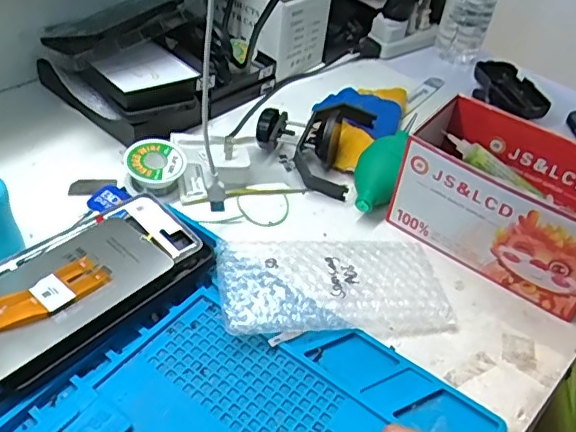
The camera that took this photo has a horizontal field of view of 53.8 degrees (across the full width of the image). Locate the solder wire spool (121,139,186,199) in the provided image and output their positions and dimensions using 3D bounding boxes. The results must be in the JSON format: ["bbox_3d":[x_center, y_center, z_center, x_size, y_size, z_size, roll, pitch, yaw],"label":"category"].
[{"bbox_3d":[-0.119,-0.042,0.509,0.052,0.029,0.052,4,42,-4],"label":"solder wire spool"}]

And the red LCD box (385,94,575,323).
[{"bbox_3d":[0.183,-0.016,0.471,0.169,0.090,0.103,30,46,24],"label":"red LCD box"}]

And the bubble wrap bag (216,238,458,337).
[{"bbox_3d":[0.034,0.050,0.435,0.172,0.017,0.090,-1,42,-9],"label":"bubble wrap bag"}]

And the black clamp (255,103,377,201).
[{"bbox_3d":[0.022,-0.076,0.553,0.103,0.050,0.105,16,42,10],"label":"black clamp"}]

